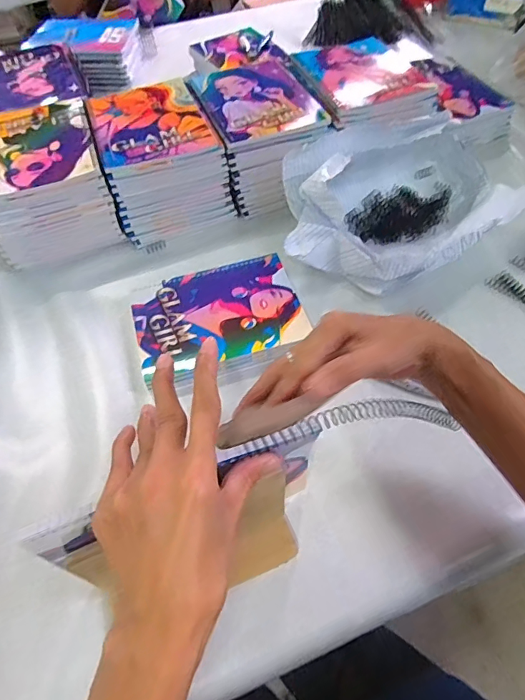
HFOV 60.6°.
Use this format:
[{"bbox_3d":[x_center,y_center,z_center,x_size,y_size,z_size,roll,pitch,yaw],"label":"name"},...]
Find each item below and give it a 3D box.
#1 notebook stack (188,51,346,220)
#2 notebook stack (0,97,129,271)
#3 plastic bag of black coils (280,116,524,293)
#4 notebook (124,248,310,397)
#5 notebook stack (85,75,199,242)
[{"bbox_3d":[0.002,-0.328,0.680,0.168,0.098,0.225,-17,58,-9],"label":"notebook stack"},{"bbox_3d":[-0.298,-0.239,0.631,0.154,0.105,0.213,-17,58,-9],"label":"notebook stack"},{"bbox_3d":[0.171,-0.191,0.595,0.305,0.110,0.217,-28,60,-15],"label":"plastic bag of black coils"},{"bbox_3d":[-0.051,-0.035,0.538,0.194,0.020,0.161,-17,58,-8],"label":"notebook"},{"bbox_3d":[-0.155,-0.285,0.652,0.162,0.093,0.216,-22,59,-12],"label":"notebook stack"}]

